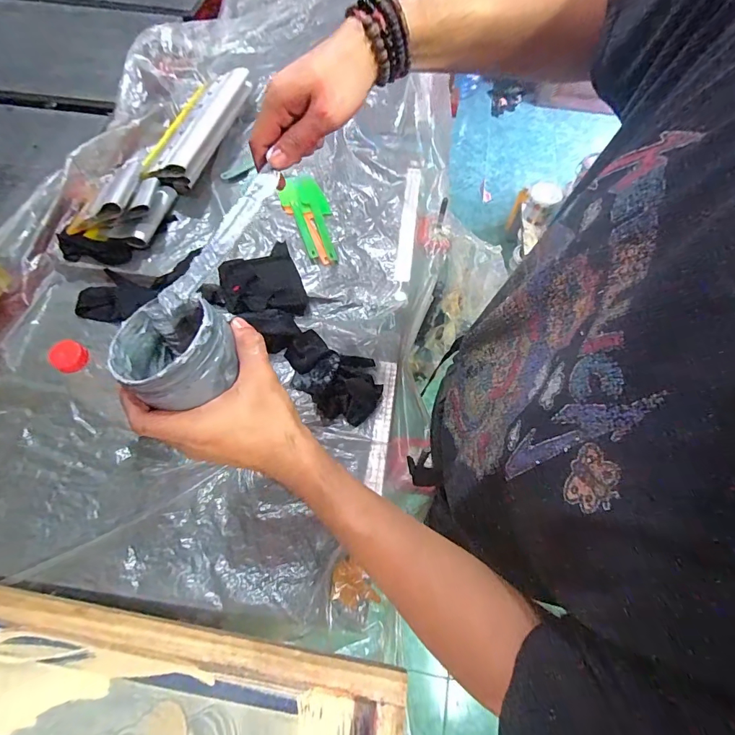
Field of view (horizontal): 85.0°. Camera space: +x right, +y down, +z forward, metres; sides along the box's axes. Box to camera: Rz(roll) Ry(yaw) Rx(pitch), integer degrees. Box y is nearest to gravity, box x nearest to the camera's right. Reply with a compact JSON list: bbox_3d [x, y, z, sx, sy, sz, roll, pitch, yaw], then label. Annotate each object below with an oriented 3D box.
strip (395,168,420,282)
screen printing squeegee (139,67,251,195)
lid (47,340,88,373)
[{"bbox_3d":[0.087,-0.309,0.836,0.031,0.007,0.325,14,62,-10],"label":"strip"},{"bbox_3d":[-0.395,-0.548,0.908,0.165,0.070,0.397,8,61,4],"label":"screen printing squeegee"},{"bbox_3d":[-0.312,-0.012,0.417,0.033,0.015,0.032,-1,66,1],"label":"lid"}]

